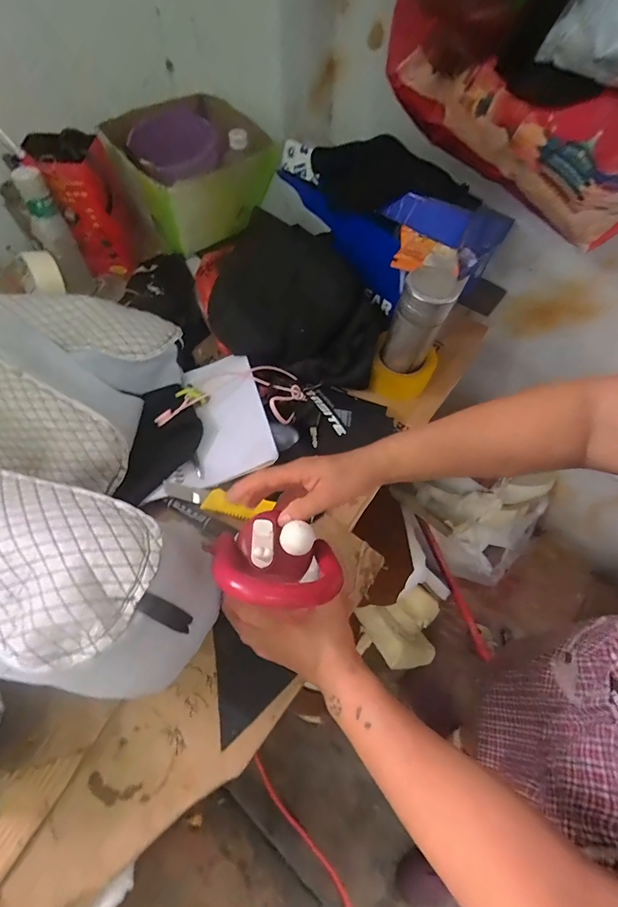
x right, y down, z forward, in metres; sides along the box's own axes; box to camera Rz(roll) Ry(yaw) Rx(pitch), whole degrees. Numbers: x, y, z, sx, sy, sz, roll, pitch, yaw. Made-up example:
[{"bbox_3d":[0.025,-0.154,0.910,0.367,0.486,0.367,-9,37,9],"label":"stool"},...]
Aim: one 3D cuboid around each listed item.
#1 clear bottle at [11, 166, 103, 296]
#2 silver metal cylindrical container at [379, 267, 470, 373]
[{"bbox_3d":[-0.413,-0.349,0.666,0.056,0.189,0.058,-36,68,-19],"label":"clear bottle"},{"bbox_3d":[0.164,-0.207,0.603,0.078,0.141,0.084,20,63,9],"label":"silver metal cylindrical container"}]

